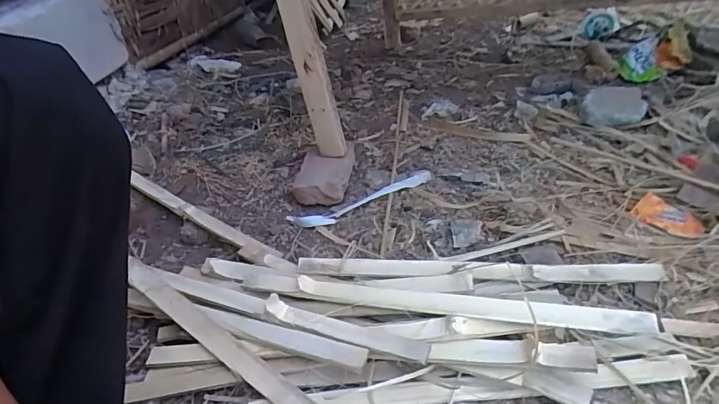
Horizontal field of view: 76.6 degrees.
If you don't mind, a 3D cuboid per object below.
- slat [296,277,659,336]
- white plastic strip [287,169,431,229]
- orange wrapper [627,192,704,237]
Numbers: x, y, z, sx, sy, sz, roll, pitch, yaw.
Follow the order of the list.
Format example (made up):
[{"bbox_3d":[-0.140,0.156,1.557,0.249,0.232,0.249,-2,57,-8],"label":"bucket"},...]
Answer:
[{"bbox_3d":[0.116,0.123,0.542,0.406,0.012,0.030,3,50,20],"label":"slat"},{"bbox_3d":[0.010,-0.004,0.837,0.280,0.018,0.054,-18,36,-14],"label":"white plastic strip"},{"bbox_3d":[0.487,0.021,0.718,0.076,0.008,0.098,-28,39,-26],"label":"orange wrapper"}]

